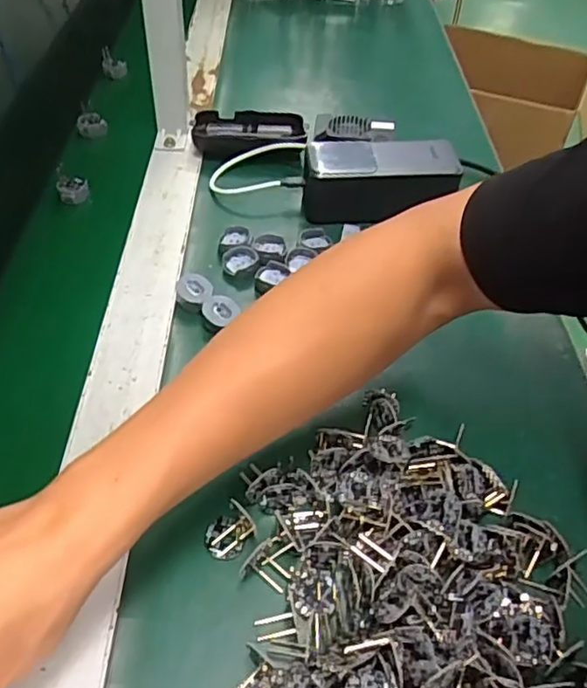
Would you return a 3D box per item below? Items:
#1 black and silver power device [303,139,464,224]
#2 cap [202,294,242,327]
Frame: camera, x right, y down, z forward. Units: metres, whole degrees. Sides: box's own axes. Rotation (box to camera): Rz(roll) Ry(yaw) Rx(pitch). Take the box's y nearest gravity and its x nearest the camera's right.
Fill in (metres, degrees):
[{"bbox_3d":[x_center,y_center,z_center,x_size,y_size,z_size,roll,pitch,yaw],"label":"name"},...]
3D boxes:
[{"bbox_3d":[0.075,-0.143,0.542,0.129,0.054,0.053,1,47,-3],"label":"black and silver power device"},{"bbox_3d":[-0.053,-0.023,0.455,0.026,0.014,0.023,34,53,24],"label":"cap"}]

